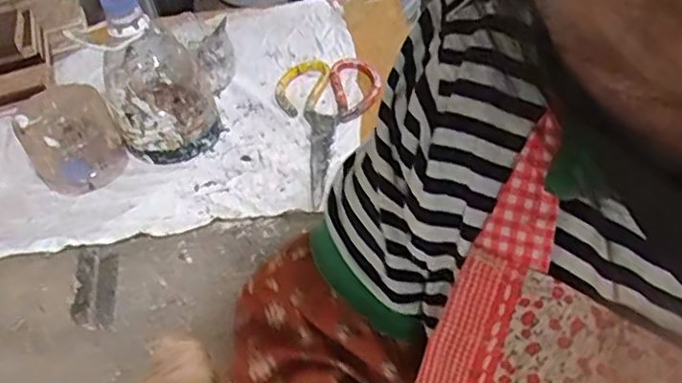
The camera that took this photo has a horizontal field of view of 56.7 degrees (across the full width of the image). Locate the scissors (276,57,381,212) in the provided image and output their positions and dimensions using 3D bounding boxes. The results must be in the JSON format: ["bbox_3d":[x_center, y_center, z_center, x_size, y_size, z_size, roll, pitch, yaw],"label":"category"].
[{"bbox_3d":[-0.012,-0.076,0.676,0.113,0.011,0.240,-6,45,2],"label":"scissors"}]

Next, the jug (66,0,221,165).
[{"bbox_3d":[-0.191,-0.120,0.638,0.102,0.159,0.103,-18,45,-11],"label":"jug"}]

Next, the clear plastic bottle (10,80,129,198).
[{"bbox_3d":[-0.270,-0.053,0.634,0.087,0.081,0.075,-25,47,-17],"label":"clear plastic bottle"}]

